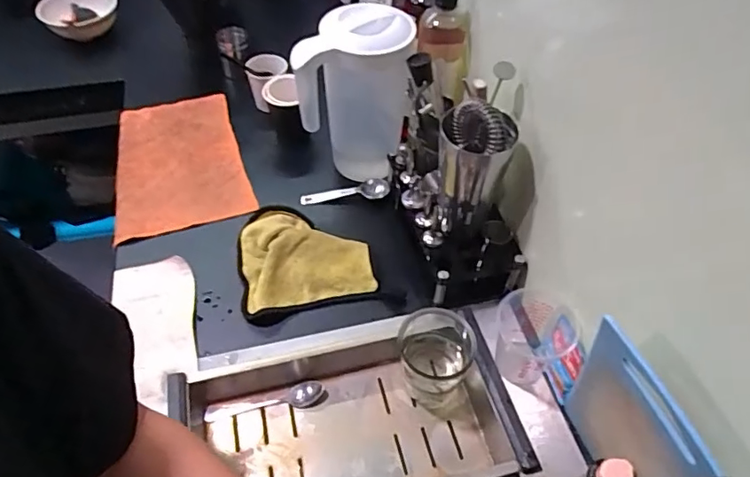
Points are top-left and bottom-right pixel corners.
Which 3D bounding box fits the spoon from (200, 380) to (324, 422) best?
[{"bbox_3d":[-0.136,0.199,0.648,0.143,0.020,0.026,-6,52,-8],"label":"spoon"}]

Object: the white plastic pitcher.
[{"bbox_3d":[-0.027,-0.191,0.749,0.136,0.237,0.112,9,51,4],"label":"white plastic pitcher"}]

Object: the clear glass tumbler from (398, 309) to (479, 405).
[{"bbox_3d":[0.071,0.142,0.644,0.089,0.109,0.084,1,51,-2],"label":"clear glass tumbler"}]

